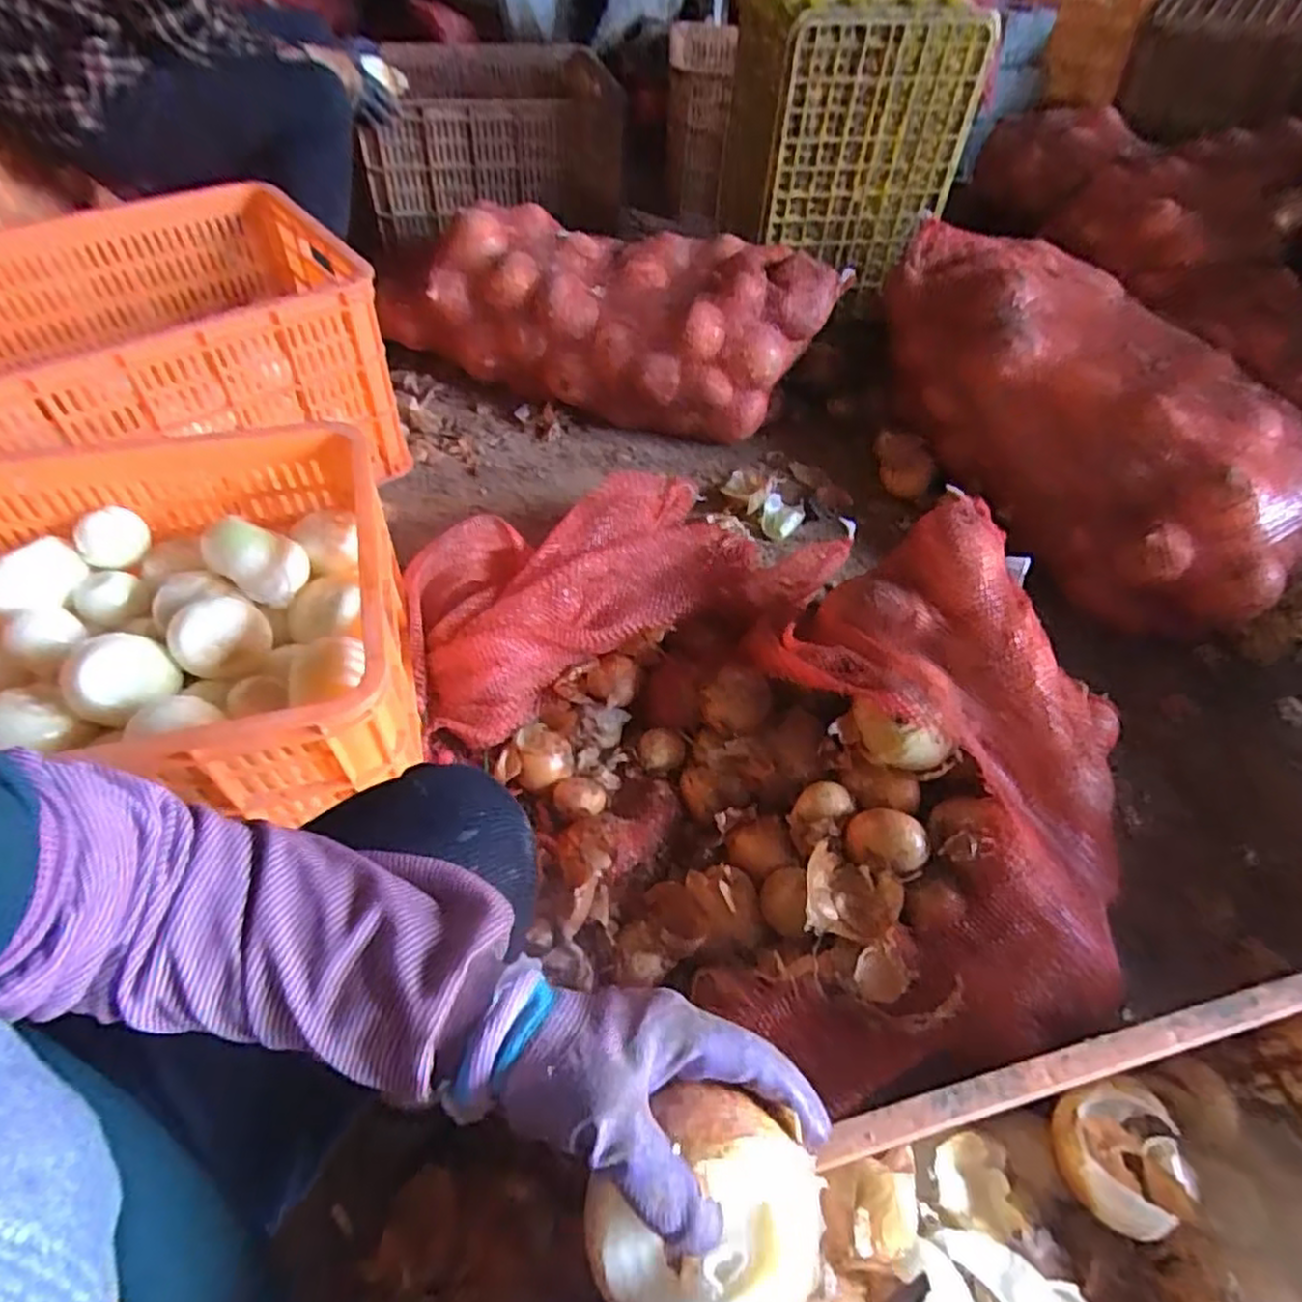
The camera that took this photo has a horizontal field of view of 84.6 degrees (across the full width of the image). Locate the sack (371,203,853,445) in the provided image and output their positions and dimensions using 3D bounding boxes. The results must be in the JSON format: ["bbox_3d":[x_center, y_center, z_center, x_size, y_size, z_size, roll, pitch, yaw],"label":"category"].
[{"bbox_3d":[-0.071,-0.562,1.199,0.697,0.240,0.250,9,52,3],"label":"sack"}]

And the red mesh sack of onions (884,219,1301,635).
[{"bbox_3d":[0.610,-0.321,1.011,0.254,0.249,0.648,-16,55,-16],"label":"red mesh sack of onions"}]

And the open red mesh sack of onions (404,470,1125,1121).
[{"bbox_3d":[0.110,0.054,0.733,0.516,0.231,0.706,-32,61,-26],"label":"open red mesh sack of onions"}]

